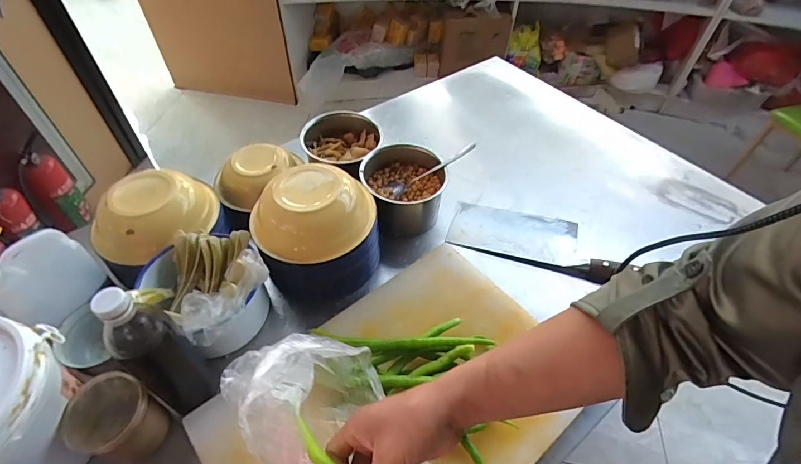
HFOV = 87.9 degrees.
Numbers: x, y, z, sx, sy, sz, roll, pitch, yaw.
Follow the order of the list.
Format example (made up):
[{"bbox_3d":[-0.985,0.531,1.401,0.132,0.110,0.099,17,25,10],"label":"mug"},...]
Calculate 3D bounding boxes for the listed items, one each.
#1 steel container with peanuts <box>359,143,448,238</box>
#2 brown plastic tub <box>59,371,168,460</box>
[{"bbox_3d":[0.006,-0.076,0.775,0.152,0.112,0.146,-2,50,-3],"label":"steel container with peanuts"},{"bbox_3d":[-0.343,0.232,0.511,0.092,0.110,0.079,29,55,21],"label":"brown plastic tub"}]

